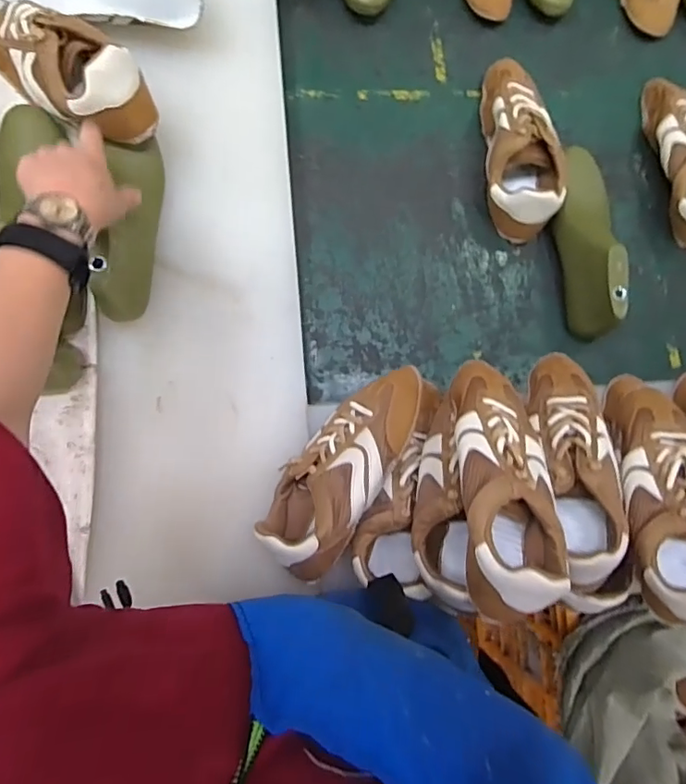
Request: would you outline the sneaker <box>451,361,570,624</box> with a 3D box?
[{"bbox_3d":[0.142,0.073,0.479,0.101,0.073,0.241,2,61,-5],"label":"sneaker"}]

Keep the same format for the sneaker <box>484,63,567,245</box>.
[{"bbox_3d":[0.230,-0.321,0.683,0.096,0.076,0.236,-2,84,-5],"label":"sneaker"}]

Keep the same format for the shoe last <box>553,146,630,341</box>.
[{"bbox_3d":[0.314,-0.194,0.670,0.084,0.089,0.247,7,83,-4],"label":"shoe last"}]

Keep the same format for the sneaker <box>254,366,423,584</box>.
[{"bbox_3d":[0.002,0.071,0.548,0.089,0.076,0.235,33,82,-1],"label":"sneaker"}]

